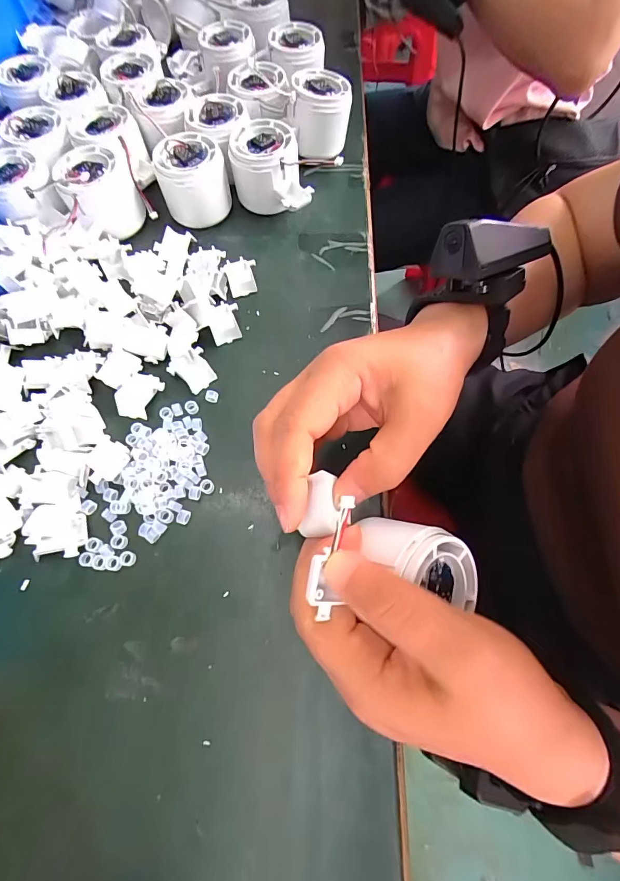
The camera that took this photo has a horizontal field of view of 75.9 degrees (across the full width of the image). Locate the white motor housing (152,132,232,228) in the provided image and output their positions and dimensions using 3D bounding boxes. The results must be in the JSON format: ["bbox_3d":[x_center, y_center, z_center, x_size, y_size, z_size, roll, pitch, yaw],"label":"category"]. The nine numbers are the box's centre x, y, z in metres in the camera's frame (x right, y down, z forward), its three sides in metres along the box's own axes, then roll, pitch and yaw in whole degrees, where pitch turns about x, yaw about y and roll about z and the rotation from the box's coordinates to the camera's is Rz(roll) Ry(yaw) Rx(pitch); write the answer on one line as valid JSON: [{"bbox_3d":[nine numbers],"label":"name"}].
[{"bbox_3d":[-0.103,-0.231,0.350,0.057,0.045,0.057,-13,67,-6],"label":"white motor housing"}]

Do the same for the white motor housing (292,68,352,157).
[{"bbox_3d":[0.011,-0.308,0.380,0.052,0.055,0.052,-4,66,-2],"label":"white motor housing"}]

